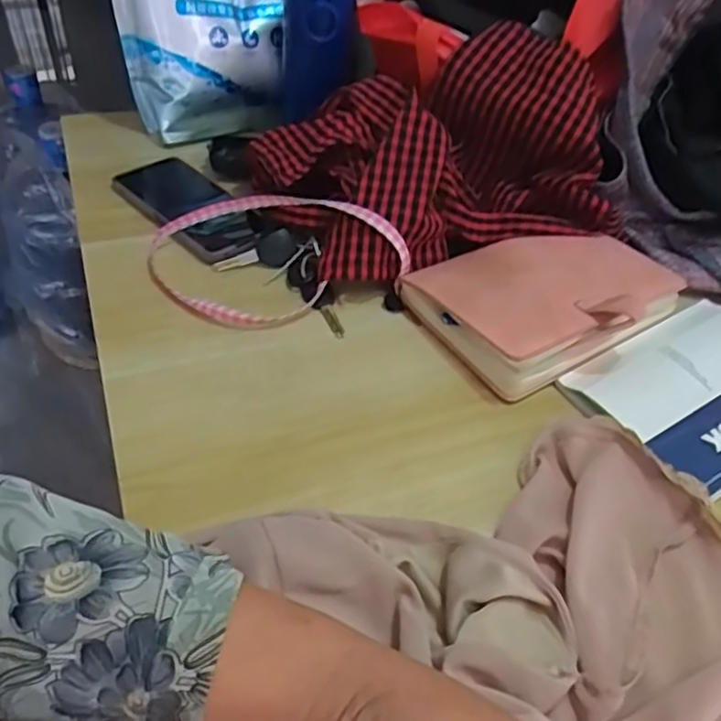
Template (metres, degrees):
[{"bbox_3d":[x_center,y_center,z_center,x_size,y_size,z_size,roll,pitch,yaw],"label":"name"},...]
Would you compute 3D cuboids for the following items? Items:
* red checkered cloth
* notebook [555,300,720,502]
[{"bbox_3d":[0.068,-0.183,0.618,0.297,0.154,0.178,-10,48,-17],"label":"red checkered cloth"},{"bbox_3d":[0.270,0.023,0.533,0.200,0.018,0.136,-24,53,-27],"label":"notebook"}]

